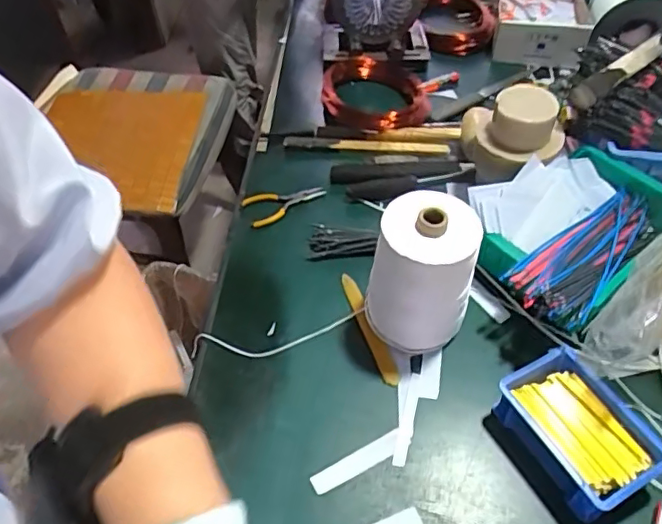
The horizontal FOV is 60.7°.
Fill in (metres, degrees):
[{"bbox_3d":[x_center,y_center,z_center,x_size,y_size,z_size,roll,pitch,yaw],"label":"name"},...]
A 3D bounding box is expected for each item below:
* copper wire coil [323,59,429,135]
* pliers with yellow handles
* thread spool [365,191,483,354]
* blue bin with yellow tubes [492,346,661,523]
[{"bbox_3d":[0.074,-0.285,0.974,0.185,0.030,0.209,0,49,2],"label":"copper wire coil"},{"bbox_3d":[-0.068,-0.095,0.838,0.120,0.018,0.062,-21,53,-14],"label":"pliers with yellow handles"},{"bbox_3d":[0.098,0.015,0.630,0.099,0.169,0.094,-1,50,1],"label":"thread spool"},{"bbox_3d":[0.245,0.171,0.570,0.103,0.055,0.143,-25,53,-18],"label":"blue bin with yellow tubes"}]

